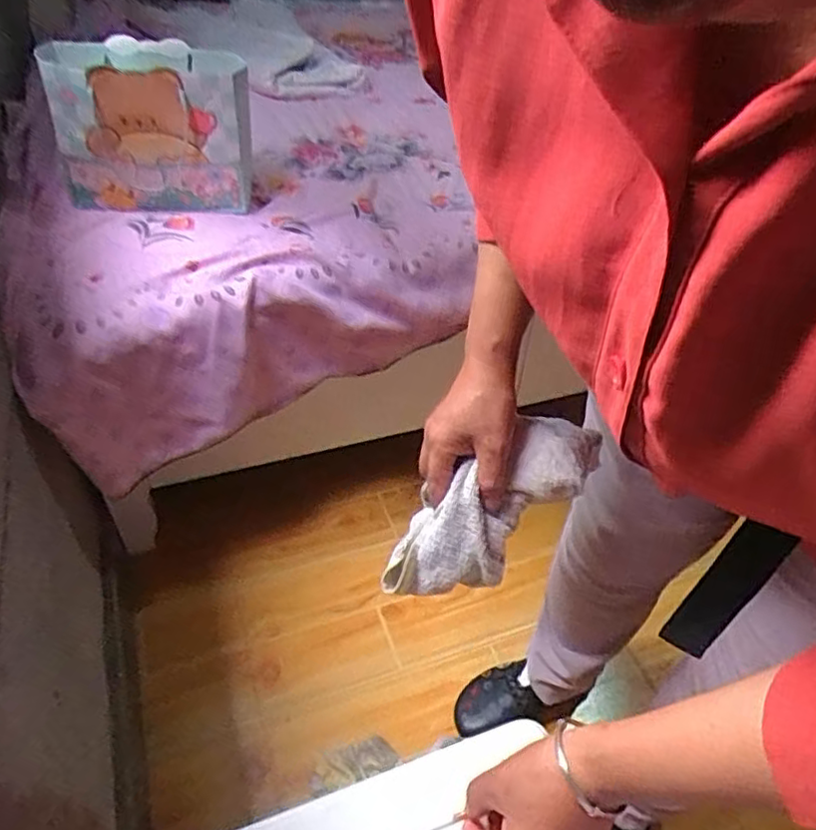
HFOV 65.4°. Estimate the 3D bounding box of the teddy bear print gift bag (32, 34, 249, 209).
[{"bbox_3d":[-0.345,-0.392,0.875,0.243,0.188,0.137,-11,46,-15],"label":"teddy bear print gift bag"}]

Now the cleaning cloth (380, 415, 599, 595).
[{"bbox_3d":[0.062,0.083,0.530,0.219,0.071,0.079,-43,51,8],"label":"cleaning cloth"}]

